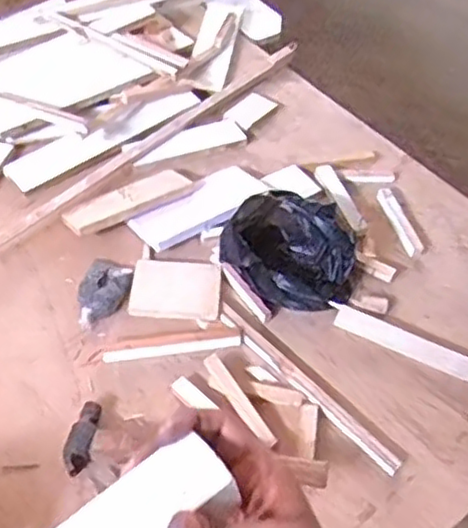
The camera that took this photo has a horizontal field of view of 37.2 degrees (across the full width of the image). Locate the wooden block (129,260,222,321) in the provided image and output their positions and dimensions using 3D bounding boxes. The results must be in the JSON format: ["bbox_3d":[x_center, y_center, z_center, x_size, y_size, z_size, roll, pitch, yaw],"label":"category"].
[{"bbox_3d":[-0.084,0.036,1.017,0.126,0.015,0.094,5,52,-1],"label":"wooden block"}]

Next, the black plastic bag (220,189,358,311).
[{"bbox_3d":[0.083,-0.026,1.028,0.200,0.095,0.153,15,51,6],"label":"black plastic bag"}]

